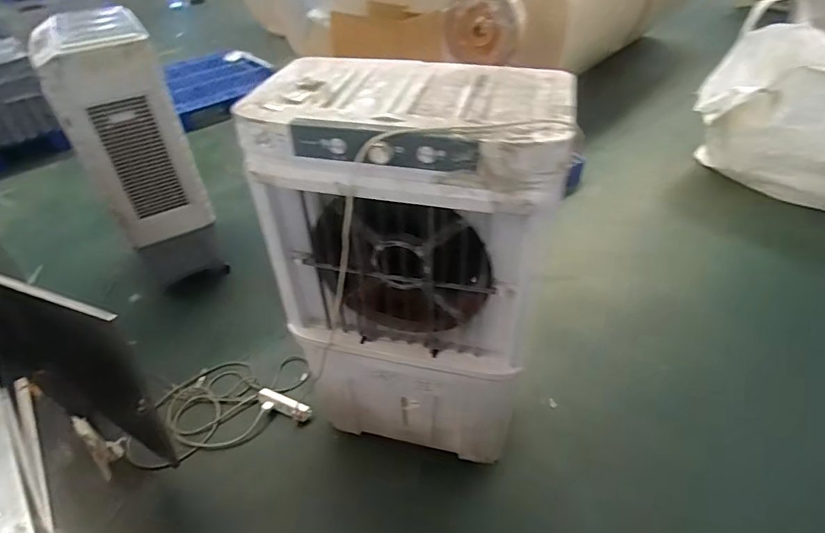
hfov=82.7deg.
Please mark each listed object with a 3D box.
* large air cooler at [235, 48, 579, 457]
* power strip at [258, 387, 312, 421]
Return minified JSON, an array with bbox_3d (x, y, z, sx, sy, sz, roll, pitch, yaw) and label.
[{"bbox_3d":[0.018,0.060,1.363,0.651,1.141,0.401,7,42,12],"label":"large air cooler"},{"bbox_3d":[-0.491,0.524,1.790,0.230,0.039,0.053,14,44,19],"label":"power strip"}]

